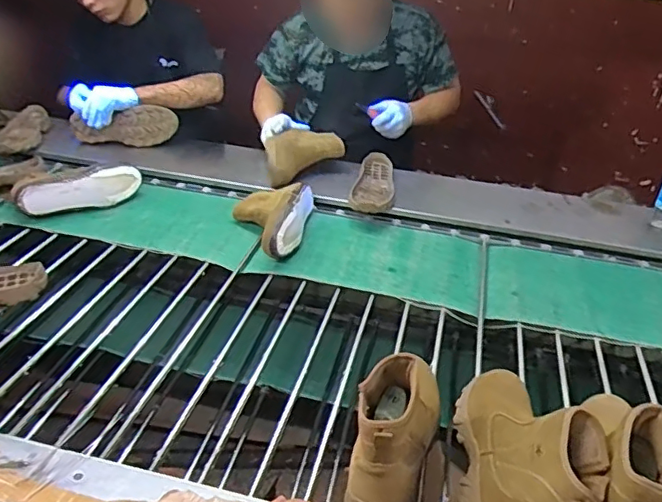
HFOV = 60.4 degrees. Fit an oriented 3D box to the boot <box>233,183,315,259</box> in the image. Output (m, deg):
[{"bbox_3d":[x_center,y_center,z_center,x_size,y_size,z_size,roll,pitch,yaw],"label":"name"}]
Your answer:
[{"bbox_3d":[-0.144,-0.079,1.279,0.176,0.096,0.260,7,34,7],"label":"boot"}]

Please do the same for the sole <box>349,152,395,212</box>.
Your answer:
[{"bbox_3d":[0.108,-0.170,1.417,0.109,0.041,0.257,5,34,5],"label":"sole"}]

